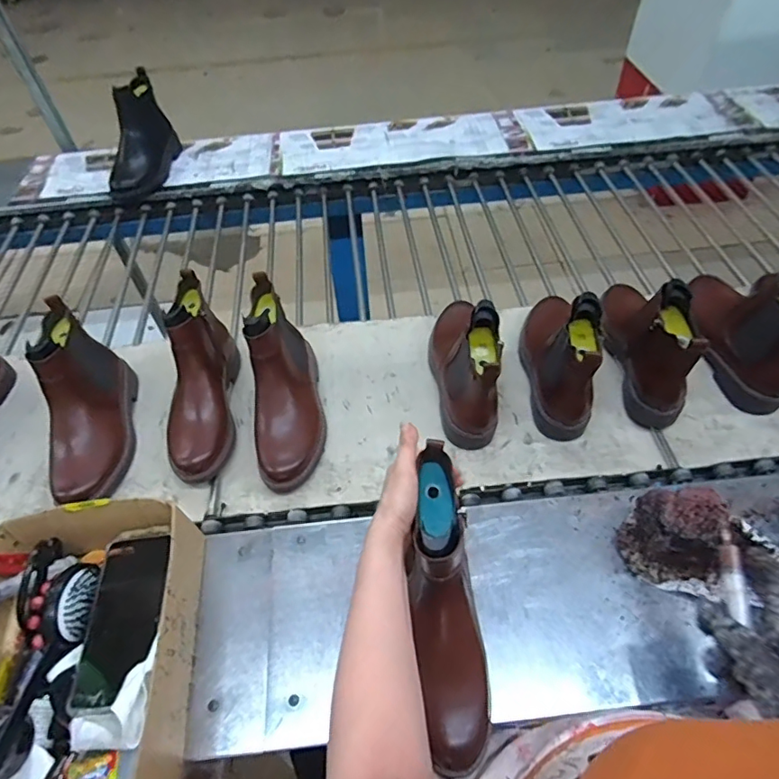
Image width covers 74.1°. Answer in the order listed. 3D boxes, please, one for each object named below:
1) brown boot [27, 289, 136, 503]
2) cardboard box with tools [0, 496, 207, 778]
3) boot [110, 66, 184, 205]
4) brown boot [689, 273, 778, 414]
[{"bbox_3d":[-0.432,0.019,0.717,0.087,0.155,0.250,-14,52,-6],"label":"brown boot"},{"bbox_3d":[-0.308,0.268,0.515,0.205,0.111,0.284,-8,51,-1],"label":"cardboard box with tools"},{"bbox_3d":[-0.555,-0.553,1.130,0.083,0.160,0.233,2,52,7],"label":"boot"},{"bbox_3d":[0.550,-0.111,0.762,0.109,0.173,0.260,6,52,10],"label":"brown boot"}]

